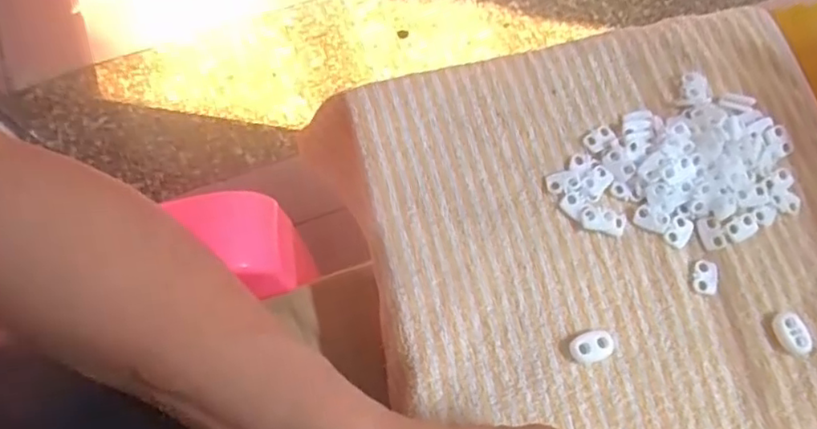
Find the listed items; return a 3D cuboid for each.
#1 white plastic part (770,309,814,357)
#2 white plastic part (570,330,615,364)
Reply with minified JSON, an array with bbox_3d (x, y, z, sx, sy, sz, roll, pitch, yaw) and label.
[{"bbox_3d":[0.200,0.062,0.325,0.014,0.007,0.023,-22,73,-7],"label":"white plastic part"},{"bbox_3d":[0.095,0.069,0.322,0.023,0.007,0.015,-19,73,-6],"label":"white plastic part"}]

